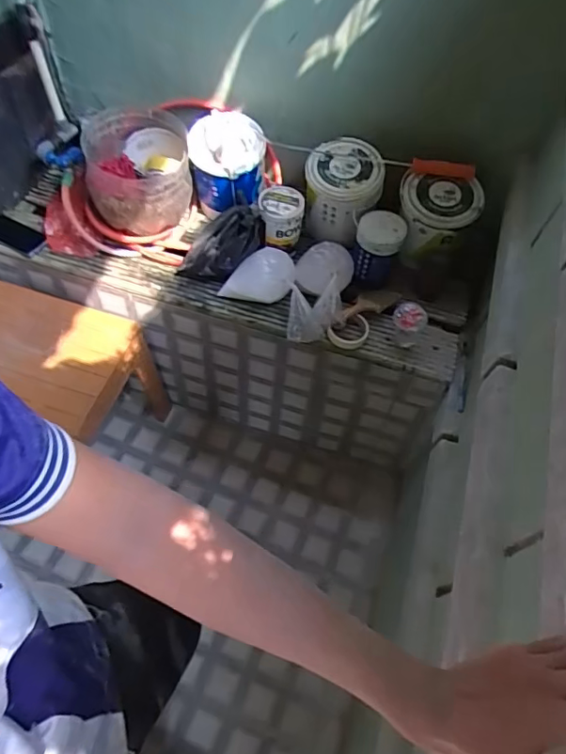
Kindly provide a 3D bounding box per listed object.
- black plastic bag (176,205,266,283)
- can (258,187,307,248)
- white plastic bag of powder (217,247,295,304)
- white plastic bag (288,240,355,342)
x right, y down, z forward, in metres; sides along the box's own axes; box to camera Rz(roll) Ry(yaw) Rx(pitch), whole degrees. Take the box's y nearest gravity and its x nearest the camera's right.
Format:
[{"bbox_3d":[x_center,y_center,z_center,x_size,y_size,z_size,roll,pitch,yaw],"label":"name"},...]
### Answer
[{"bbox_3d":[-0.141,-0.311,1.243,0.206,0.130,0.107,-16,60,-14],"label":"black plastic bag"},{"bbox_3d":[-0.006,-0.391,1.270,0.108,0.096,0.111,2,57,-3],"label":"can"},{"bbox_3d":[-0.056,-0.241,1.241,0.168,0.088,0.103,8,57,1],"label":"white plastic bag of powder"},{"bbox_3d":[0.078,-0.196,1.219,0.128,0.095,0.242,17,80,7],"label":"white plastic bag"}]

